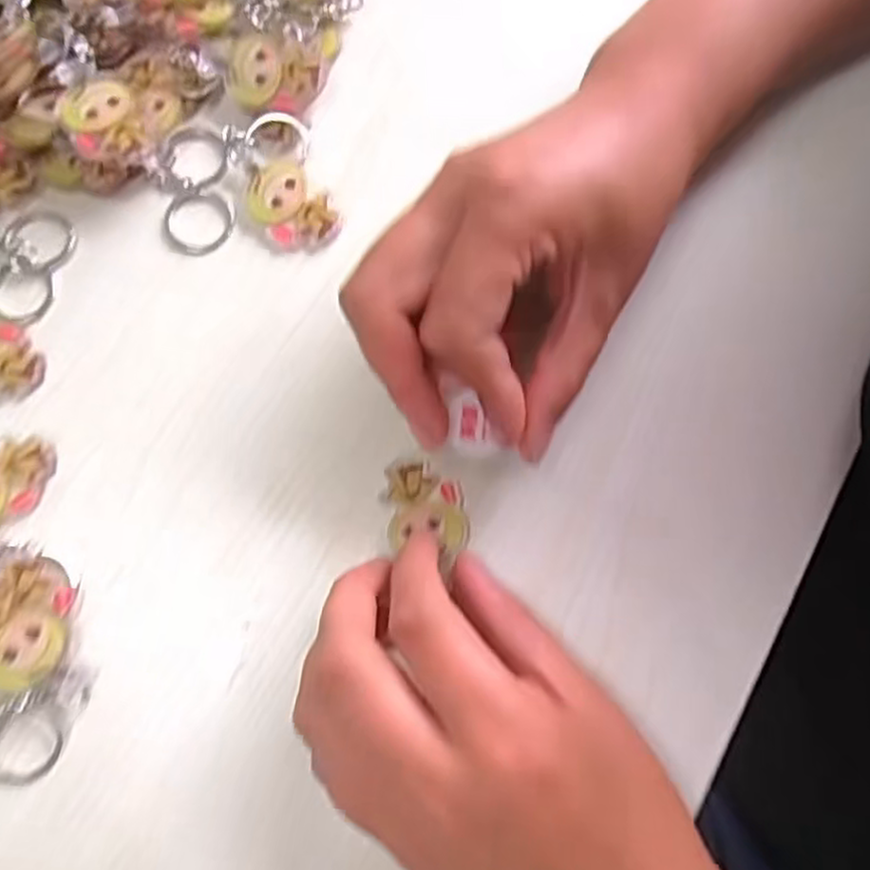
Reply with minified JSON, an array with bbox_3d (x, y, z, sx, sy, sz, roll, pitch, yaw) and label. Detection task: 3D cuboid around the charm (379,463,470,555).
[{"bbox_3d":[-0.003,0.024,0.261,0.029,0.004,0.028,3,77,-1],"label":"charm"}]

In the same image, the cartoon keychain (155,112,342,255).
[{"bbox_3d":[-0.072,-0.096,0.284,0.064,0.006,0.054,-6,77,-3],"label":"cartoon keychain"}]

